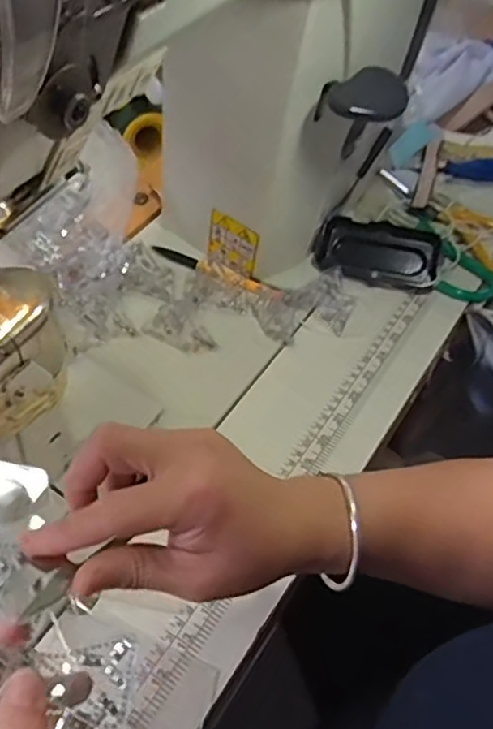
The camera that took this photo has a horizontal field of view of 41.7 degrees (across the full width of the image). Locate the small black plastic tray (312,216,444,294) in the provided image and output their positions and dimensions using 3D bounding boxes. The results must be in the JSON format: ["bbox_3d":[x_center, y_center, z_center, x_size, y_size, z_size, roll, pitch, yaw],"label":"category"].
[{"bbox_3d":[0.123,-0.104,0.611,0.114,0.021,0.057,14,86,8],"label":"small black plastic tray"}]

